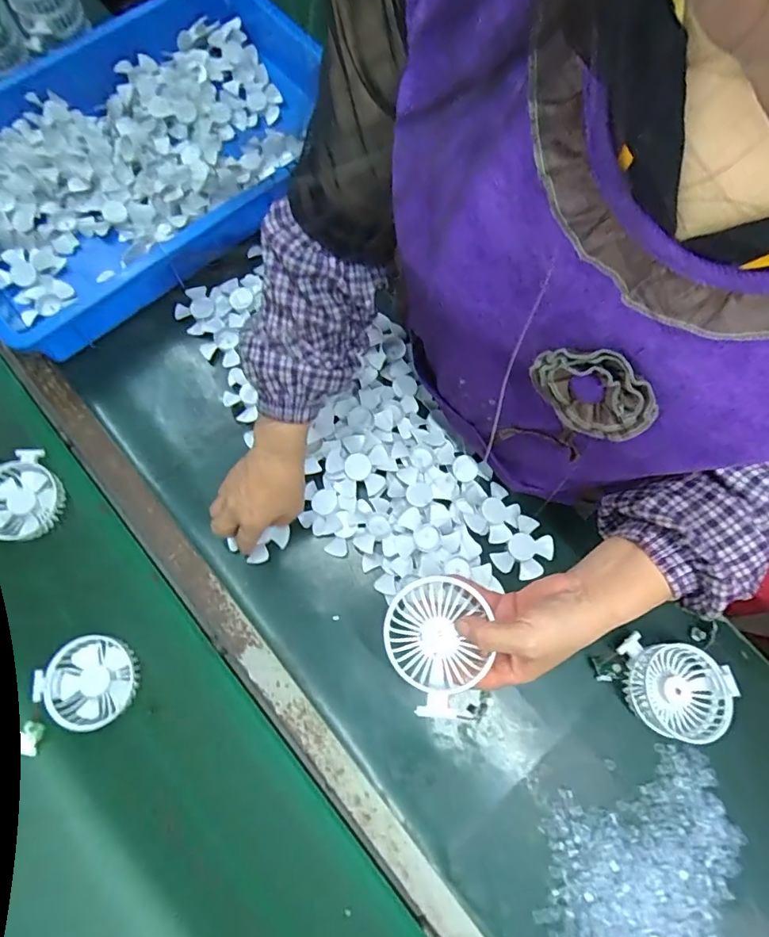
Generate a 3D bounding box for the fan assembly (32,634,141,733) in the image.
[{"bbox_3d":[-0.310,0.227,0.537,0.091,0.023,0.092,0,75,0],"label":"fan assembly"}]

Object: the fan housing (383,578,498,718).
[{"bbox_3d":[0.042,0.143,0.413,0.079,0.036,0.102,-2,75,0],"label":"fan housing"}]

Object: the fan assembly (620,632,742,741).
[{"bbox_3d":[0.294,0.226,0.524,0.102,0.041,0.085,26,77,7],"label":"fan assembly"}]

